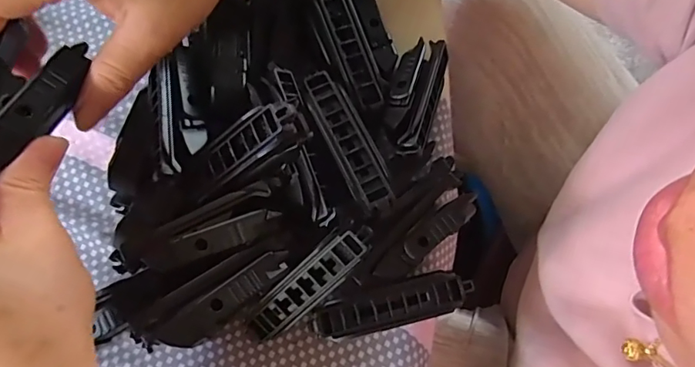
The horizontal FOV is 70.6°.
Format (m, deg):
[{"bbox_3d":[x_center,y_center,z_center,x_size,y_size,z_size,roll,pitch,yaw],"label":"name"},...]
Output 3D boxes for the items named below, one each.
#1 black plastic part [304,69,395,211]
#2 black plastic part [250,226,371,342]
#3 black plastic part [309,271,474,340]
[{"bbox_3d":[-0.001,-0.021,0.230,0.019,0.011,0.074,-22,80,-6],"label":"black plastic part"},{"bbox_3d":[-0.019,0.047,0.230,0.076,0.008,0.018,-44,81,14],"label":"black plastic part"},{"bbox_3d":[0.022,0.059,0.239,0.077,0.004,0.020,-13,78,-6],"label":"black plastic part"}]

